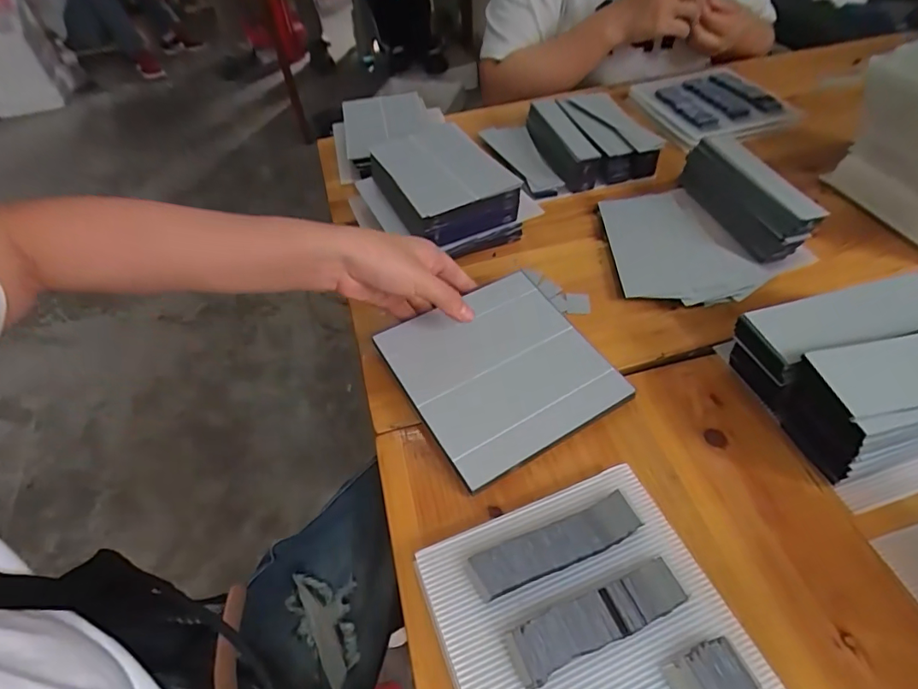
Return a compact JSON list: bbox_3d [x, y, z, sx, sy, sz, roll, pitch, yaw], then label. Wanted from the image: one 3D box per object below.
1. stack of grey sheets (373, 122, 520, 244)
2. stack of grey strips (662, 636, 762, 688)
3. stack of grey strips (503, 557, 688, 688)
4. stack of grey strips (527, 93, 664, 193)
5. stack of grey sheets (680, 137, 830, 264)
[{"bbox_3d":[-0.022,-0.165,0.545,0.110,0.063,0.171,-18,51,-11],"label":"stack of grey sheets"},{"bbox_3d":[0.135,0.179,0.269,0.043,0.004,0.030,-20,52,-12],"label":"stack of grey strips"},{"bbox_3d":[0.080,0.156,0.289,0.107,0.009,0.028,-21,52,-13],"label":"stack of grey strips"},{"bbox_3d":[0.158,-0.253,0.622,0.117,0.048,0.148,-11,50,-5],"label":"stack of grey strips"},{"bbox_3d":[0.286,-0.149,0.507,0.029,0.072,0.156,-15,51,-9],"label":"stack of grey sheets"}]

